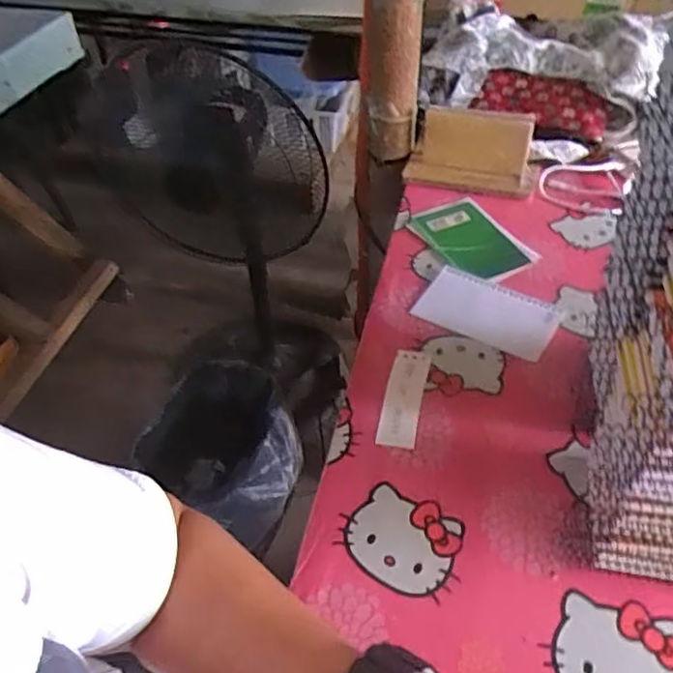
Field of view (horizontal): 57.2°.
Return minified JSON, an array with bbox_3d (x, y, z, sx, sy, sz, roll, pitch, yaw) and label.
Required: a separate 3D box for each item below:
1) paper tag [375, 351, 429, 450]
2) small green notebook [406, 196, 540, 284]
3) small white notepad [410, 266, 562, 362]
[{"bbox_3d":[0.059,0.051,0.541,0.032,0.004,0.110,8,46,11],"label":"paper tag"},{"bbox_3d":[0.149,-0.111,0.688,0.087,0.011,0.140,-21,48,-17],"label":"small green notebook"},{"bbox_3d":[0.147,-0.024,0.606,0.130,0.005,0.085,25,52,25],"label":"small white notepad"}]

